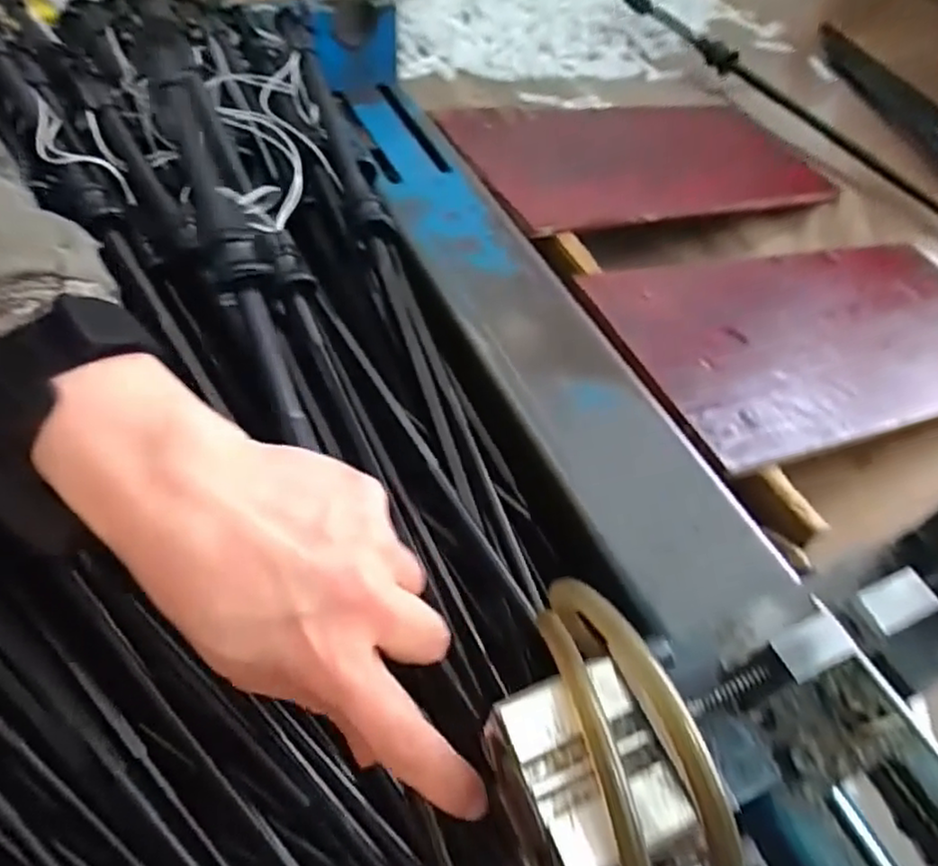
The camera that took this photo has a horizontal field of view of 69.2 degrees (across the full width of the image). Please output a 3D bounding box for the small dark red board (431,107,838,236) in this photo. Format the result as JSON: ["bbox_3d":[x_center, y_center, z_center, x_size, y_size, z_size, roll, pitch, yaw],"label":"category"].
[{"bbox_3d":[0.156,-0.238,0.586,0.341,0.015,0.155,-15,57,-25],"label":"small dark red board"}]

